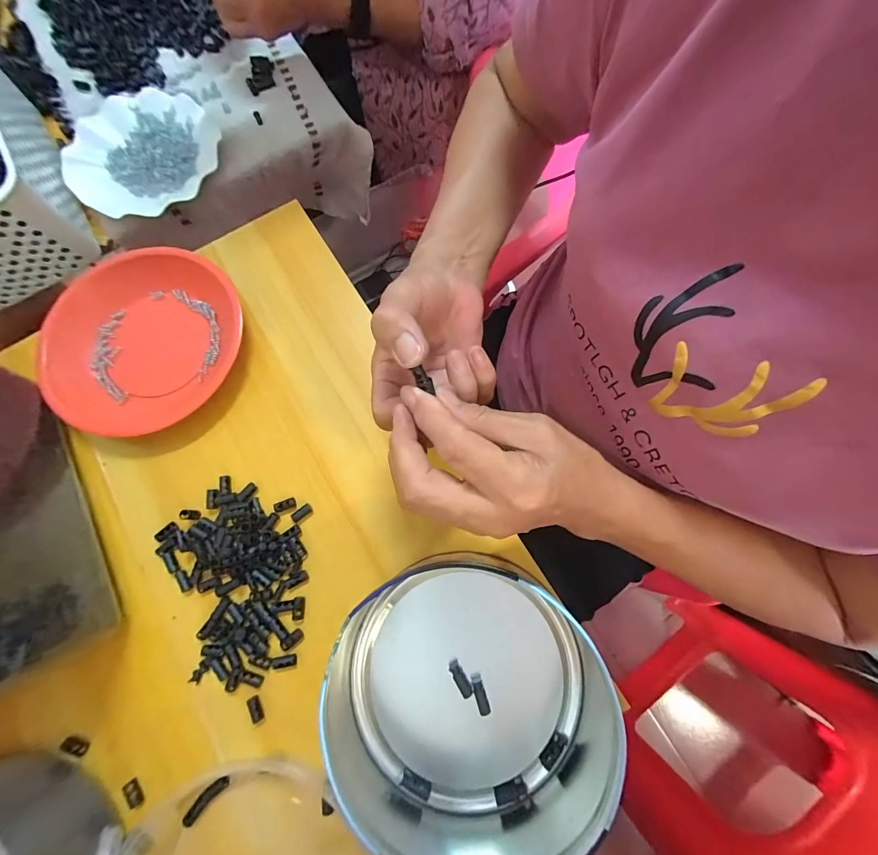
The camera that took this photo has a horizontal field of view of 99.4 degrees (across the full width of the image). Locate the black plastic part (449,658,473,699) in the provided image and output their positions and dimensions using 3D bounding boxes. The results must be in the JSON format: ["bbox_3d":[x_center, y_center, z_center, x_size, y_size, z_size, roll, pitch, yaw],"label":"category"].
[{"bbox_3d":[0.017,0.203,0.303,0.010,0.006,0.028,-29,57,-9],"label":"black plastic part"}]

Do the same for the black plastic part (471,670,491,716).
[{"bbox_3d":[0.033,0.214,0.301,0.009,0.010,0.028,-16,77,-2],"label":"black plastic part"}]

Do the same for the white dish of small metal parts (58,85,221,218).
[{"bbox_3d":[-0.379,-0.352,0.475,0.183,0.026,0.182,0,77,2],"label":"white dish of small metal parts"}]

